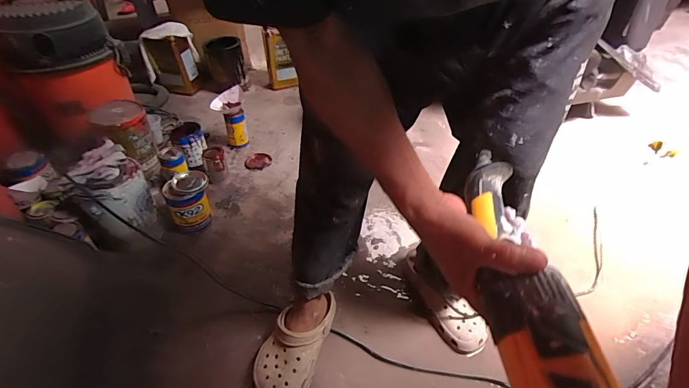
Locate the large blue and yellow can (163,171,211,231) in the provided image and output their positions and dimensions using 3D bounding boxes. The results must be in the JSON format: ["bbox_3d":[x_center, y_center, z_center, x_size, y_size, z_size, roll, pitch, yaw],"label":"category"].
[{"bbox_3d":[-0.436,0.025,1.069,0.119,0.143,0.107,-18,45,-20],"label":"large blue and yellow can"}]

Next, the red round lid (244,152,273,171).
[{"bbox_3d":[-0.306,-0.114,1.340,0.092,0.011,0.088,0,42,0],"label":"red round lid"}]

